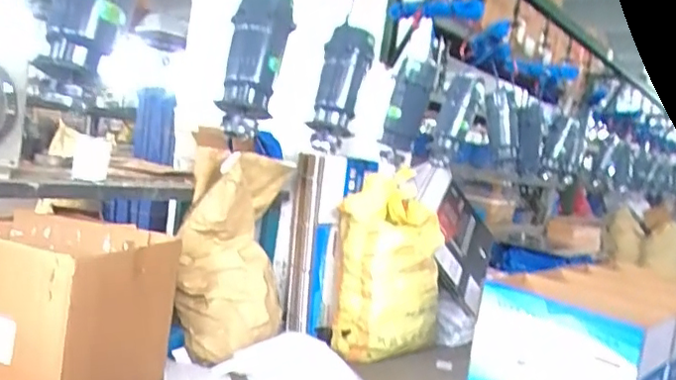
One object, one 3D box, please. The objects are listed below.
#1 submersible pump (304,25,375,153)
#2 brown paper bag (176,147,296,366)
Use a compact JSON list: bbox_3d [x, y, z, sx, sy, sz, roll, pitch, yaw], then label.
[{"bbox_3d":[0.011,-0.296,1.712,0.152,0.352,0.191,8,5,3],"label":"submersible pump"},{"bbox_3d":[-0.347,0.212,1.917,0.347,0.646,0.476,7,5,-8],"label":"brown paper bag"}]

